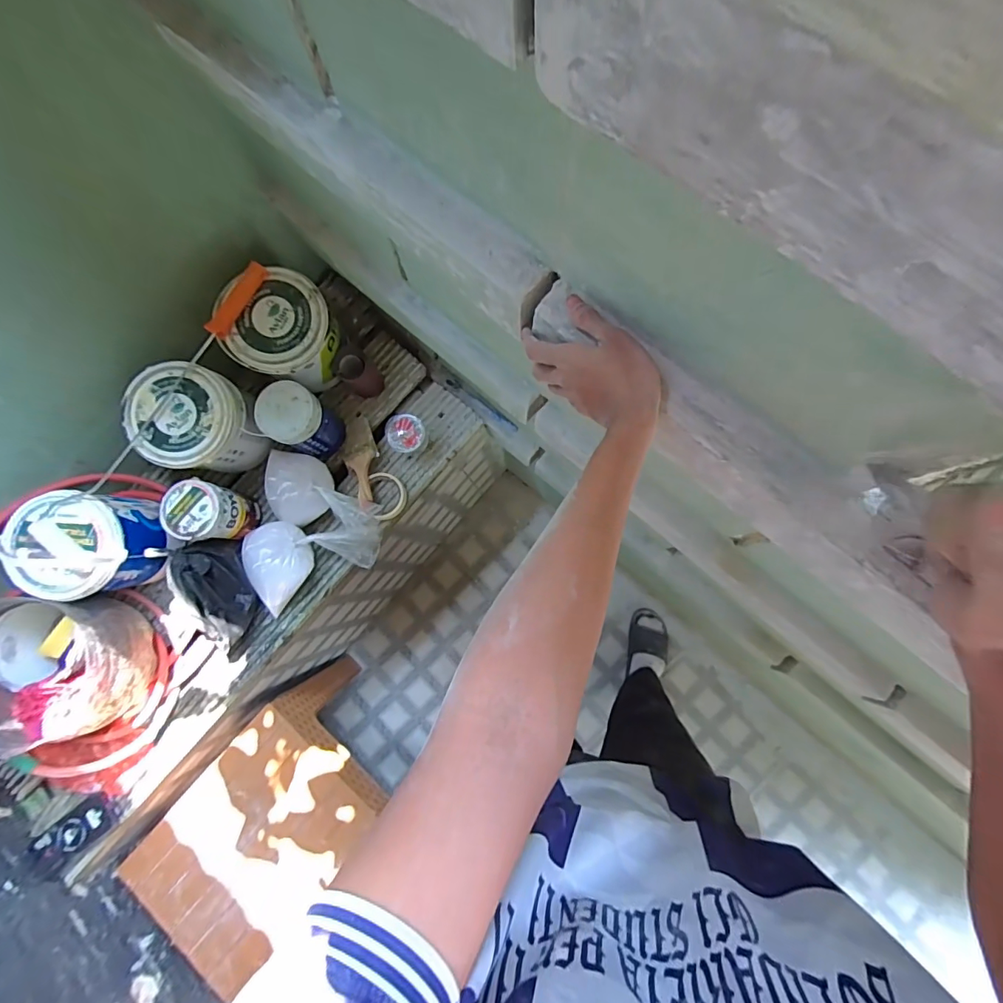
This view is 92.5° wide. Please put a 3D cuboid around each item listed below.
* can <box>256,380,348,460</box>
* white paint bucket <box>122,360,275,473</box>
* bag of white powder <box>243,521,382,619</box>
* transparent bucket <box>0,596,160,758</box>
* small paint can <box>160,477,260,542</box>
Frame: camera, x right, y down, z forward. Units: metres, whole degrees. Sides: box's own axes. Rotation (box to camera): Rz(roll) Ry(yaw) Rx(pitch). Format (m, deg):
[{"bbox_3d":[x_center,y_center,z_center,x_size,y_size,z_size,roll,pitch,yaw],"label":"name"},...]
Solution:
[{"bbox_3d":[-0.389,-0.154,0.939,0.113,0.160,0.104,-1,81,4],"label":"can"},{"bbox_3d":[-0.554,-0.143,0.908,0.164,0.204,0.175,-1,81,4],"label":"white paint bucket"},{"bbox_3d":[-0.362,0.111,0.938,0.250,0.100,0.168,-14,80,2],"label":"bag of white powder"},{"bbox_3d":[-0.801,0.296,0.855,0.276,0.200,0.242,-6,80,3],"label":"transparent bucket"},{"bbox_3d":[-0.556,0.024,0.924,0.099,0.140,0.104,-1,81,4],"label":"small paint can"}]

